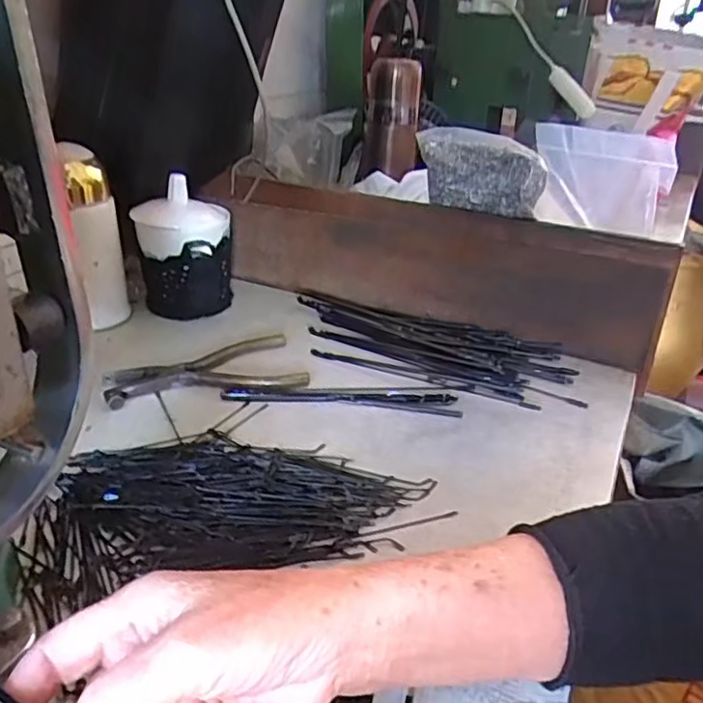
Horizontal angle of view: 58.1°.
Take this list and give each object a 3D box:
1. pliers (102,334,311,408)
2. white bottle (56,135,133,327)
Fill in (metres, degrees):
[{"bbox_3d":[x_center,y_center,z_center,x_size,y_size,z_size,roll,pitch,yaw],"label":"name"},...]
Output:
[{"bbox_3d":[-0.122,0.013,0.525,0.154,0.010,0.082,-5,29,-15],"label":"pliers"},{"bbox_3d":[-0.226,-0.100,0.564,0.040,0.157,0.032,-8,30,-19],"label":"white bottle"}]

